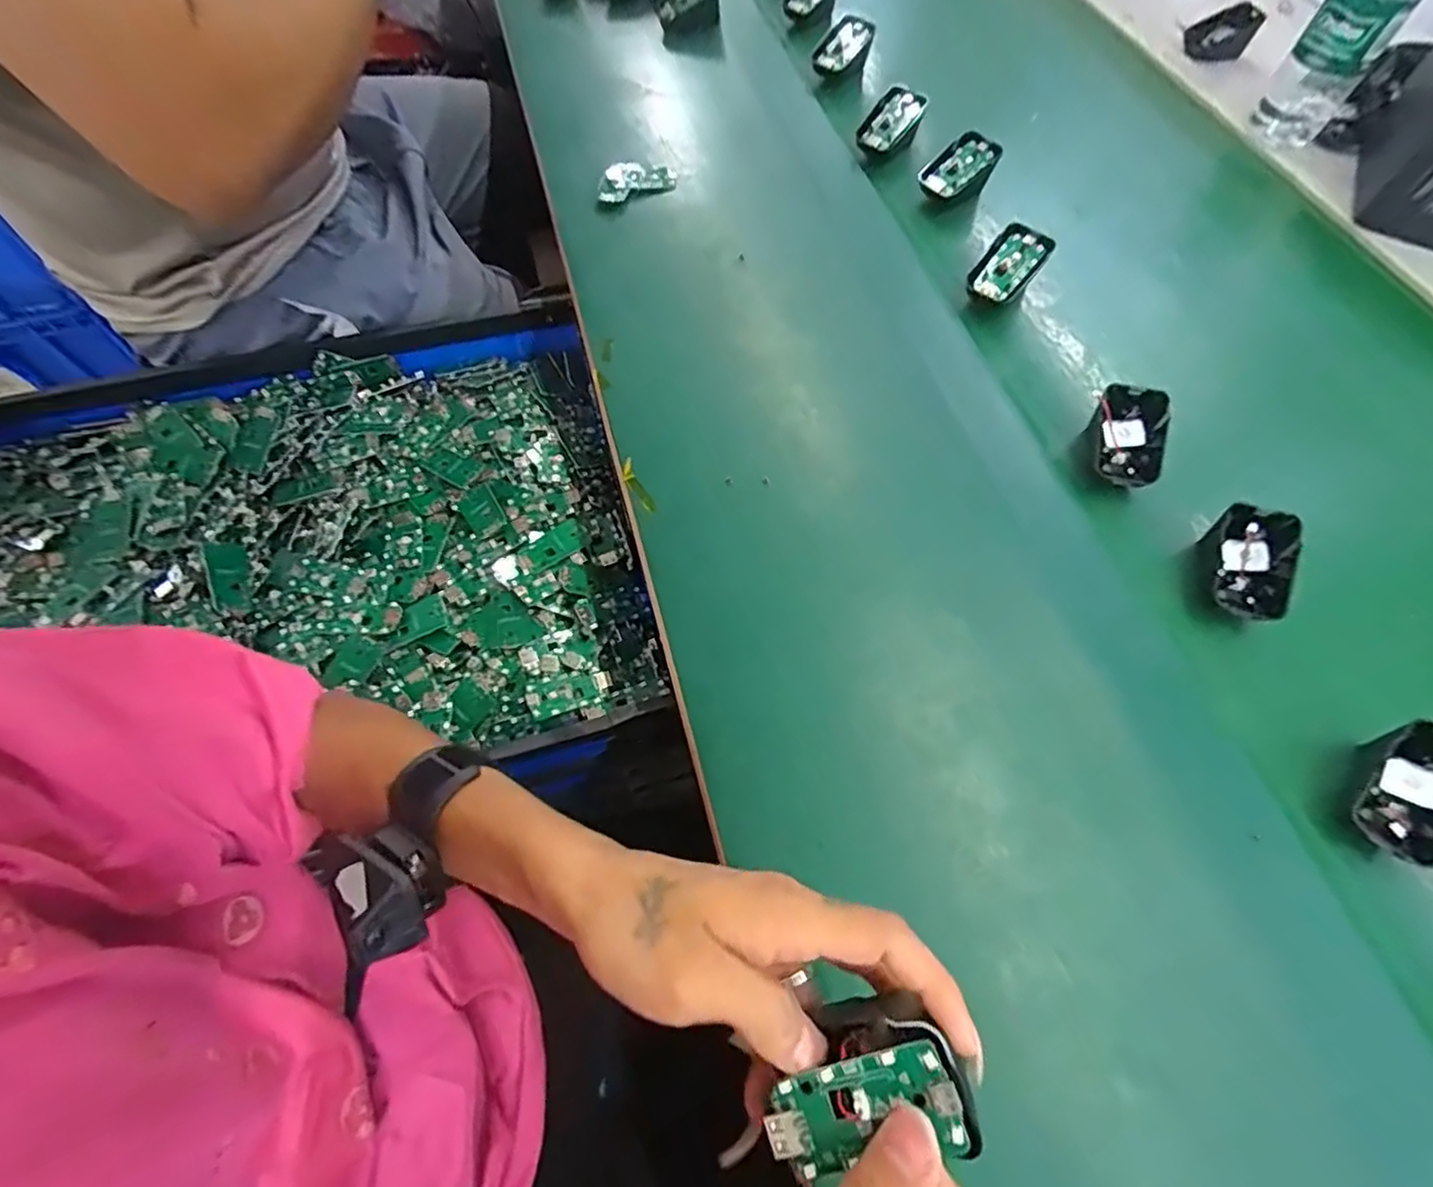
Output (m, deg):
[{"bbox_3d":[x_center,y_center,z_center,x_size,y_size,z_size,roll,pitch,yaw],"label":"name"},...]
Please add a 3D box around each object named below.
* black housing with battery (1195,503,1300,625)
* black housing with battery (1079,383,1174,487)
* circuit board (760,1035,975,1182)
[{"bbox_3d":[0.336,-0.015,0.404,0.048,0.045,0.068,-1,64,6],"label":"black housing with battery"},{"bbox_3d":[0.284,-0.107,0.449,0.049,0.044,0.065,11,66,12],"label":"black housing with battery"},{"bbox_3d":[0.049,0.174,0.215,0.063,0.010,0.031,-26,64,11],"label":"circuit board"}]

